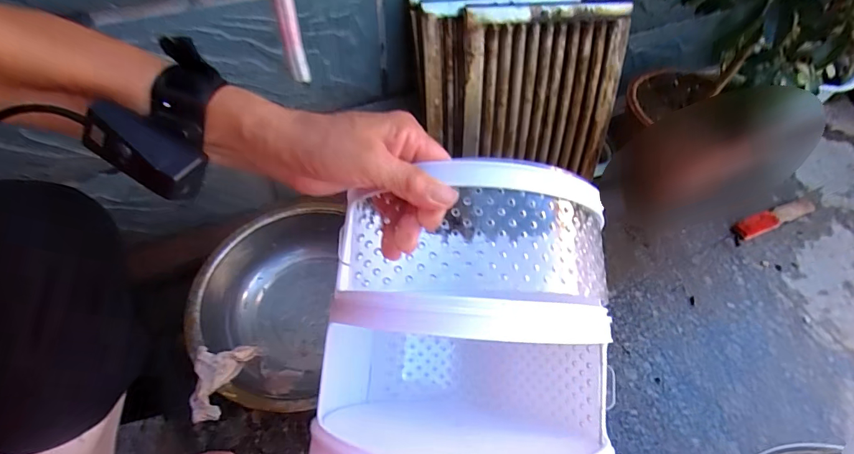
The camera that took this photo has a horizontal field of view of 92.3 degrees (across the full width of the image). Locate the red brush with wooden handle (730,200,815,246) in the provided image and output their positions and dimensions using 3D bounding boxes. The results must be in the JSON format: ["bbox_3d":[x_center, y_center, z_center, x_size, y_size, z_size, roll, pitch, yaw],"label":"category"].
[{"bbox_3d":[0.742,-0.021,0.877,0.250,0.016,0.044,-20,57,-15],"label":"red brush with wooden handle"}]

